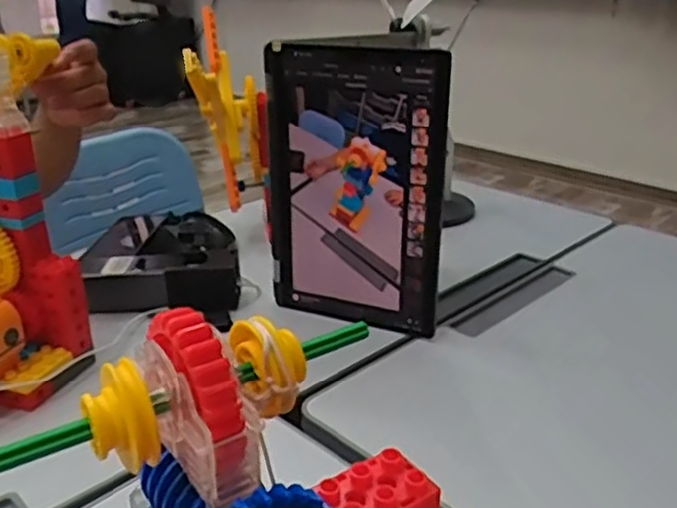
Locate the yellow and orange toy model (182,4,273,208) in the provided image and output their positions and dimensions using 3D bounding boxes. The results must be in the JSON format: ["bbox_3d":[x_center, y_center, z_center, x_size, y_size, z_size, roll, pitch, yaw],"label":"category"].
[{"bbox_3d":[-0.153,-0.194,0.930,0.069,0.222,0.185,0,24,-2],"label":"yellow and orange toy model"}]

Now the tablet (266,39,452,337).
[{"bbox_3d":[0.014,-0.062,0.744,0.202,0.316,0.013,10,26,21],"label":"tablet"}]

